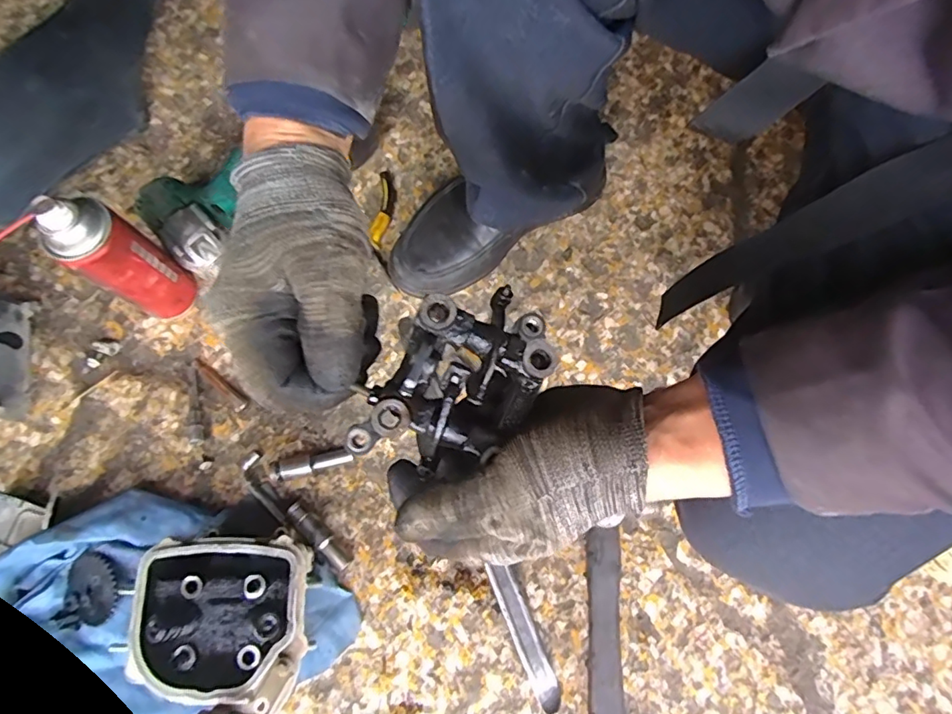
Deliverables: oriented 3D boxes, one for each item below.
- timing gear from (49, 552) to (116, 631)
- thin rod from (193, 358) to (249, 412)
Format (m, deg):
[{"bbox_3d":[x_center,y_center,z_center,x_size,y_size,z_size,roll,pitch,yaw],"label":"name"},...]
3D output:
[{"bbox_3d":[-0.343,0.211,0.473,0.053,0.019,0.069,15,75,3],"label":"timing gear"},{"bbox_3d":[-0.261,0.027,0.539,0.075,0.011,0.013,40,78,9],"label":"thin rod"}]

